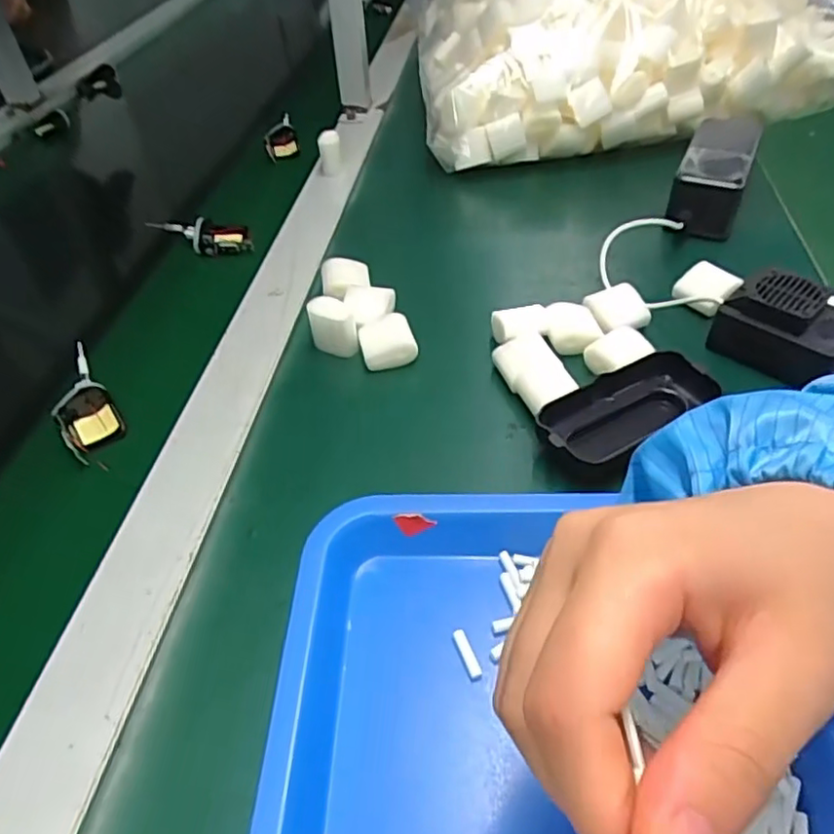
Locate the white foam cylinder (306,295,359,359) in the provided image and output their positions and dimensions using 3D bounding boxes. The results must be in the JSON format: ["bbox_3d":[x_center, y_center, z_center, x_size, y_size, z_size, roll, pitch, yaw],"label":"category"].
[{"bbox_3d":[-0.058,-0.061,0.439,0.026,0.035,0.029,-17,48,-14],"label":"white foam cylinder"}]

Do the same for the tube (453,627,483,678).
[{"bbox_3d":[0.023,0.108,0.292,0.006,0.007,0.025,-16,46,-10],"label":"tube"}]

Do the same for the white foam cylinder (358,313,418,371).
[{"bbox_3d":[-0.020,-0.050,0.438,0.036,0.026,0.037,-9,46,-6],"label":"white foam cylinder"}]

